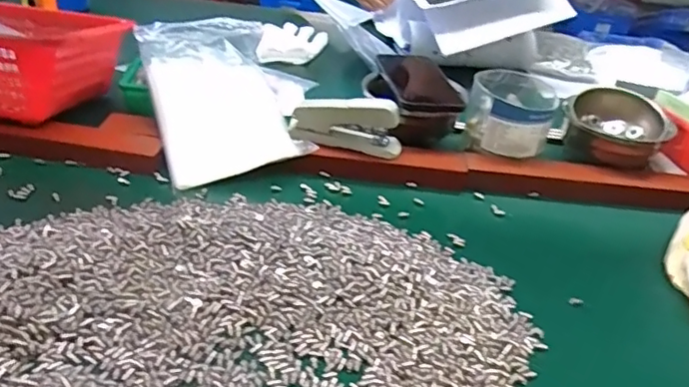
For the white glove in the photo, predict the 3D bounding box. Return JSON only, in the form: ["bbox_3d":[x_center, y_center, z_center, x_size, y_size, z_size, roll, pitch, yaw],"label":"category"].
[{"bbox_3d":[-0.085,-0.250,0.944,0.103,0.022,0.165,7,33,-1],"label":"white glove"}]

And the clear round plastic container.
[{"bbox_3d":[0.198,-0.096,0.686,0.099,0.067,0.109,17,34,14],"label":"clear round plastic container"}]

